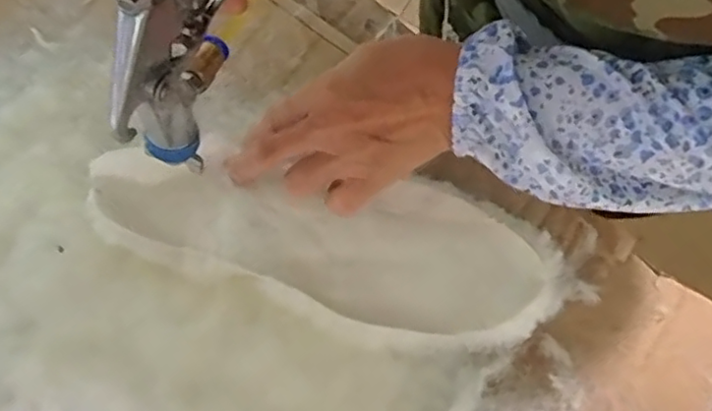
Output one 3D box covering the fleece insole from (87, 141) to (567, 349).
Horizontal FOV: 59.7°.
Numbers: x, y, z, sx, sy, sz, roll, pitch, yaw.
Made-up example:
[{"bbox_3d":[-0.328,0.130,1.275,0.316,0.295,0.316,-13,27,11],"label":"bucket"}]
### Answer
[{"bbox_3d":[-0.018,0.015,0.379,0.278,0.016,0.095,18,78,3],"label":"fleece insole"}]

